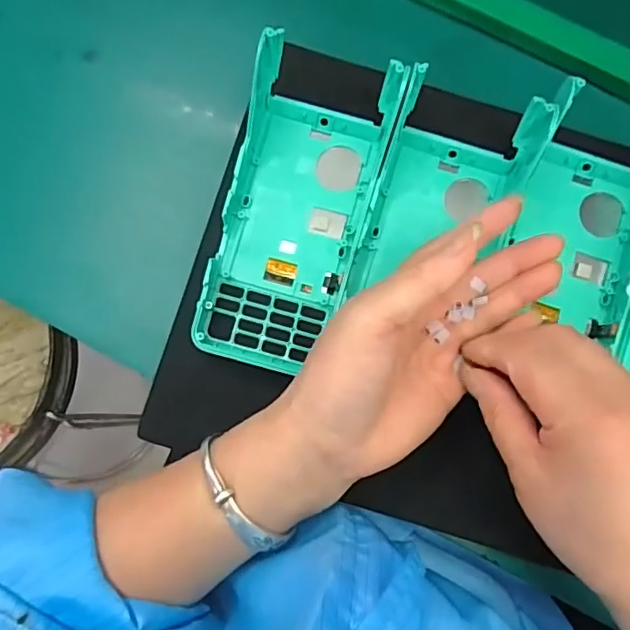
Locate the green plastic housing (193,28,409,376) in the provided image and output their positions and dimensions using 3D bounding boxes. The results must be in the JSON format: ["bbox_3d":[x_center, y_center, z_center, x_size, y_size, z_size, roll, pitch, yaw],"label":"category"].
[{"bbox_3d":[-0.009,-0.063,0.316,0.081,0.032,0.184,15,82,-1],"label":"green plastic housing"}]

